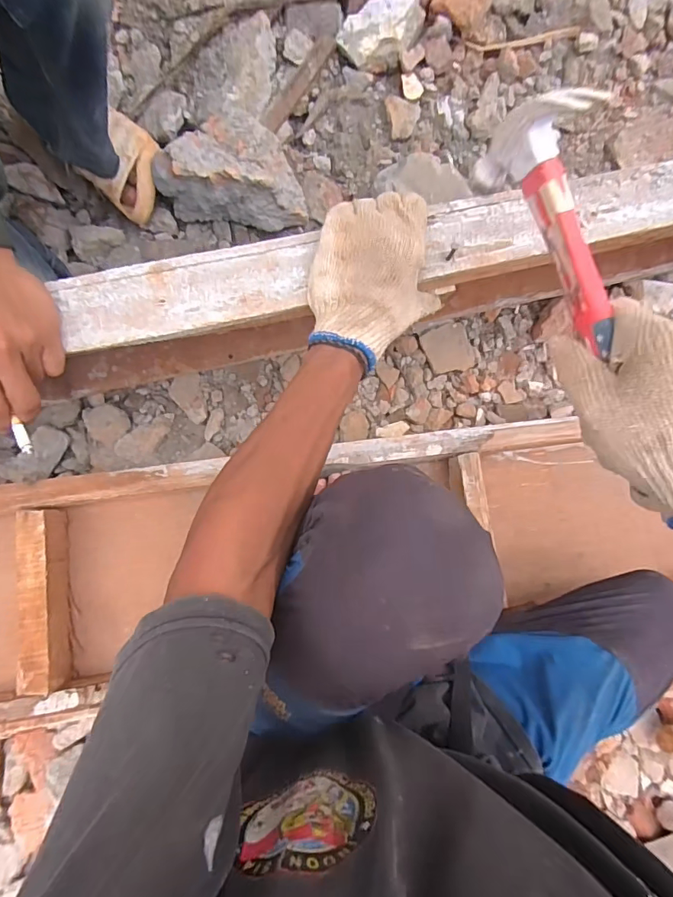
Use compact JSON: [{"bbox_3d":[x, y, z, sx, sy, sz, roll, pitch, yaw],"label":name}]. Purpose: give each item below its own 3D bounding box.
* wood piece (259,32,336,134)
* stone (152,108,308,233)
[{"bbox_3d":[-0.063,-0.614,0.769,0.033,0.016,0.173,39,89,-6],"label":"wood piece"},{"bbox_3d":[-0.163,-0.431,0.711,0.211,0.115,0.137,6,92,-6],"label":"stone"}]

